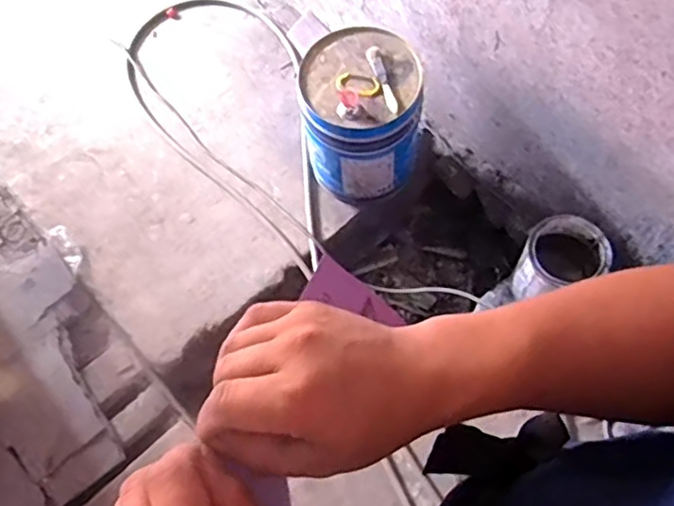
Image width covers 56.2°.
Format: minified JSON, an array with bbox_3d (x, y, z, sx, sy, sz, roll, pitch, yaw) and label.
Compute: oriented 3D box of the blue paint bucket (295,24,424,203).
[{"bbox_3d":[0.059,-0.317,1.491,0.262,0.335,0.246,-1,67,3],"label":"blue paint bucket"}]

